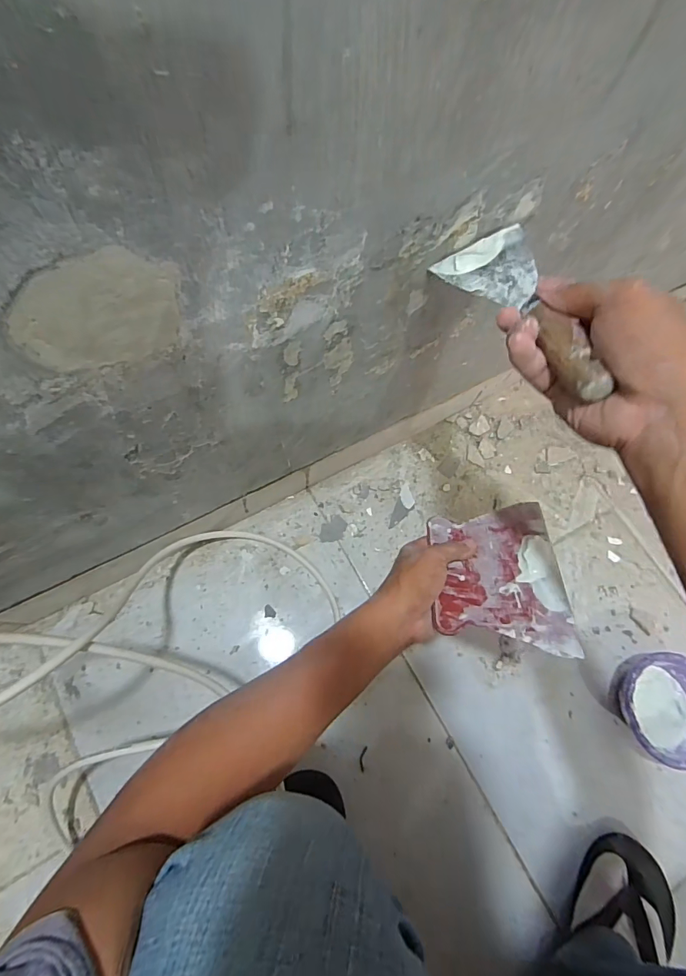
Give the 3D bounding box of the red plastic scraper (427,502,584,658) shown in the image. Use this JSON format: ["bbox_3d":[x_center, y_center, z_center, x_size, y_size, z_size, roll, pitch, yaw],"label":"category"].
[{"bbox_3d":[0.152,0.080,0.446,0.118,0.008,0.166,-1,46,8],"label":"red plastic scraper"}]

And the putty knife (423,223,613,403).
[{"bbox_3d":[0.116,-0.122,0.297,0.061,0.020,0.173,-9,52,-4],"label":"putty knife"}]

